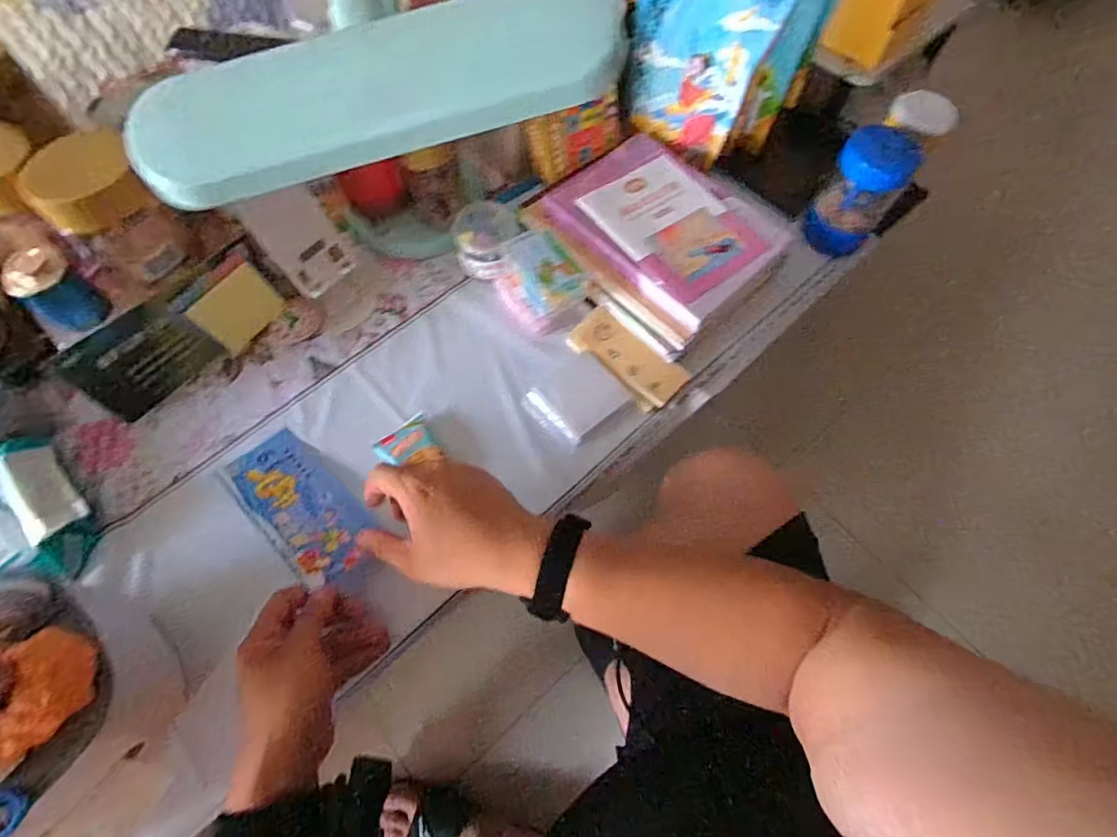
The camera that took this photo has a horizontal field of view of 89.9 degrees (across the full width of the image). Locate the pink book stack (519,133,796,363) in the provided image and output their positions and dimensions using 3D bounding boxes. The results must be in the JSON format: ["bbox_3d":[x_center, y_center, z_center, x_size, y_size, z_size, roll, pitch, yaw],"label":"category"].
[{"bbox_3d":[0.111,-0.214,0.642,0.247,0.051,0.221,43,72,16],"label":"pink book stack"}]

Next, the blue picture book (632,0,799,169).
[{"bbox_3d":[0.156,-0.420,0.624,0.160,0.196,0.036,39,49,12],"label":"blue picture book"}]

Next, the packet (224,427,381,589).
[{"bbox_3d":[-0.234,0.080,0.521,0.181,0.007,0.079,39,54,26],"label":"packet"}]

